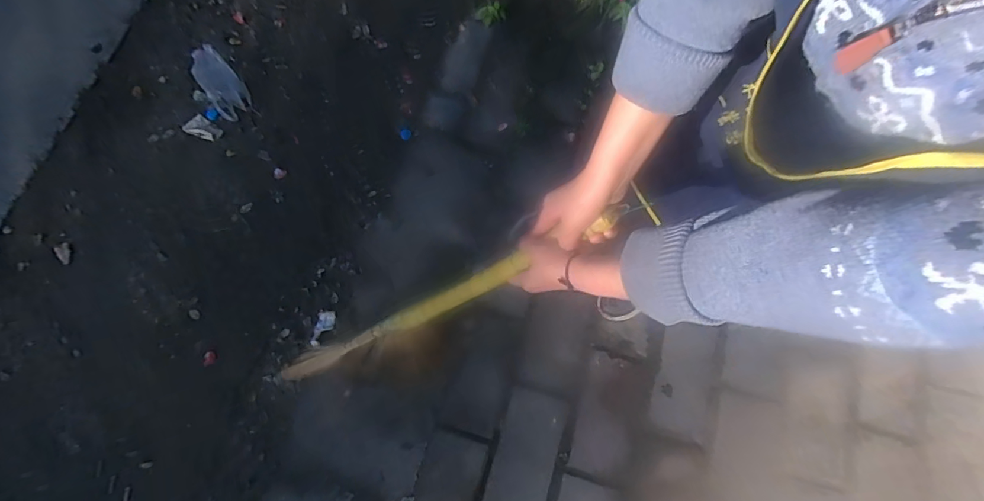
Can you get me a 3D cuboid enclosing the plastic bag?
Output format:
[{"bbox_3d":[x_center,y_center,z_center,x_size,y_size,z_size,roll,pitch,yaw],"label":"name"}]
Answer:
[{"bbox_3d":[-0.824,-0.519,1.394,0.112,0.049,0.294,-34,78,-12],"label":"plastic bag"}]

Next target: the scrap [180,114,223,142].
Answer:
[{"bbox_3d":[-0.851,-0.359,1.363,0.121,0.012,0.062,26,76,9],"label":"scrap"}]

